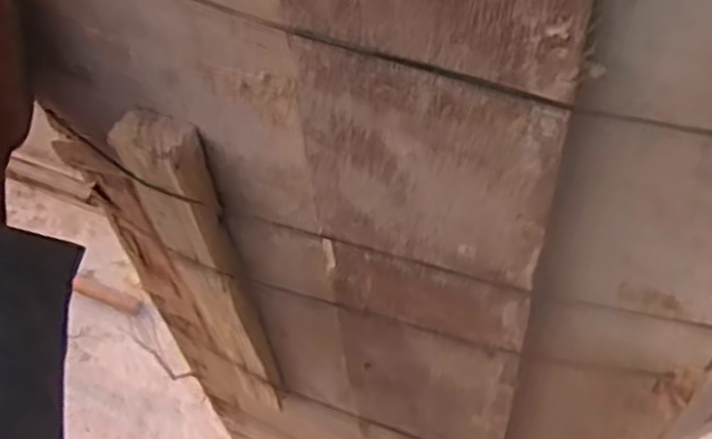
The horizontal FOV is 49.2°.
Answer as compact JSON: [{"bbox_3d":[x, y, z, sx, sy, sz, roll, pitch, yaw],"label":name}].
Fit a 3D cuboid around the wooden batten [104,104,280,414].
[{"bbox_3d":[-0.084,0.040,0.460,0.031,0.268,0.036,-37,60,-21],"label":"wooden batten"}]

